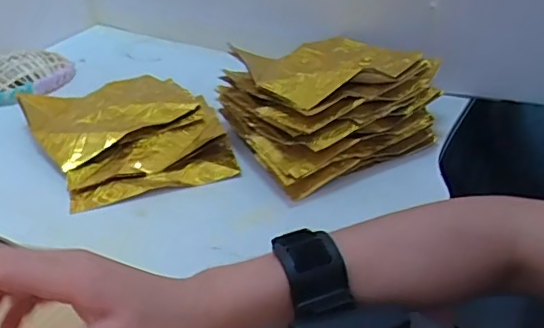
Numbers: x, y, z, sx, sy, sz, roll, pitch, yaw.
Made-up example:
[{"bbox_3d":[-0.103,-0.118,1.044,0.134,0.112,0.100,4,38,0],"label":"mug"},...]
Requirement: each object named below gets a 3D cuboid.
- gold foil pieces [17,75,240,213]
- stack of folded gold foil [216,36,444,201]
[{"bbox_3d":[-0.143,-0.036,0.560,0.164,0.020,0.227,-21,39,-21],"label":"gold foil pieces"},{"bbox_3d":[0.052,-0.066,0.540,0.189,0.067,0.177,-20,39,-20],"label":"stack of folded gold foil"}]

